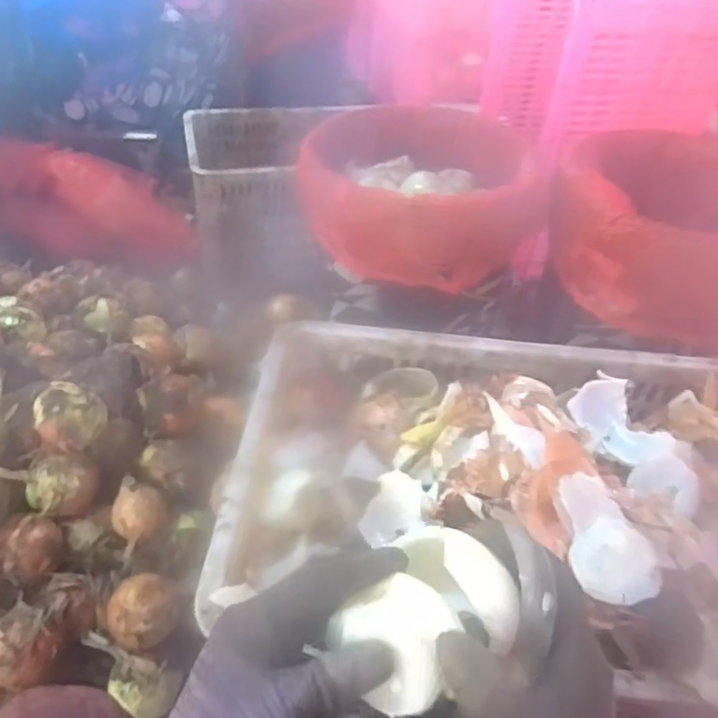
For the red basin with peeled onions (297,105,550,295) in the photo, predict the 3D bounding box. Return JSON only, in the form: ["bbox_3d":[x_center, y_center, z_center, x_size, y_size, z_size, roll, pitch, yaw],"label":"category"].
[{"bbox_3d":[0.081,-0.235,0.837,0.286,0.121,0.288,3,43,-3],"label":"red basin with peeled onions"}]

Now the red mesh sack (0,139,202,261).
[{"bbox_3d":[-0.605,-0.350,1.372,0.490,0.191,0.173,17,41,-16],"label":"red mesh sack"}]

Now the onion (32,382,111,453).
[{"bbox_3d":[-0.340,0.070,0.717,0.076,0.061,0.067,-15,47,-22],"label":"onion"}]

